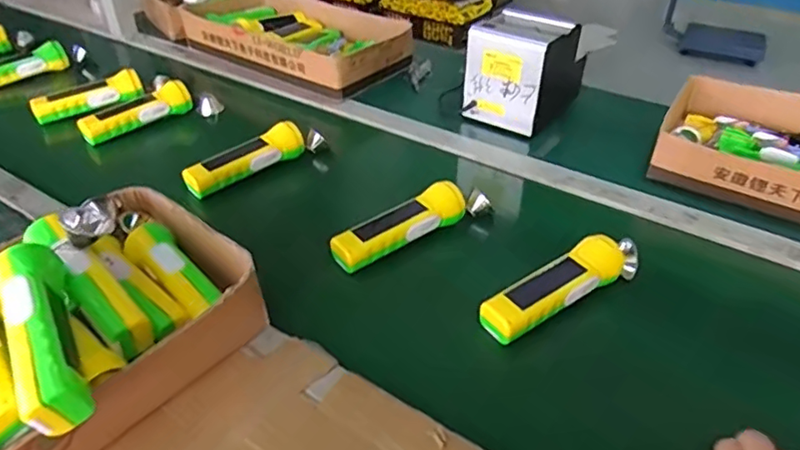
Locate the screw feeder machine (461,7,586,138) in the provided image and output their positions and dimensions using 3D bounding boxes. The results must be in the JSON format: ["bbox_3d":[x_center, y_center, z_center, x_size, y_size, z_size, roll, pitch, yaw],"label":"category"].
[{"bbox_3d":[0.201,-0.250,0.917,0.127,0.137,0.177,24,43,29],"label":"screw feeder machine"}]

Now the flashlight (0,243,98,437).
[{"bbox_3d":[-0.272,0.078,0.434,0.049,0.050,0.167,-20,41,-25],"label":"flashlight"}]

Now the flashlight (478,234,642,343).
[{"bbox_3d":[0.173,0.052,0.599,0.210,0.041,0.050,-22,43,-27],"label":"flashlight"}]

